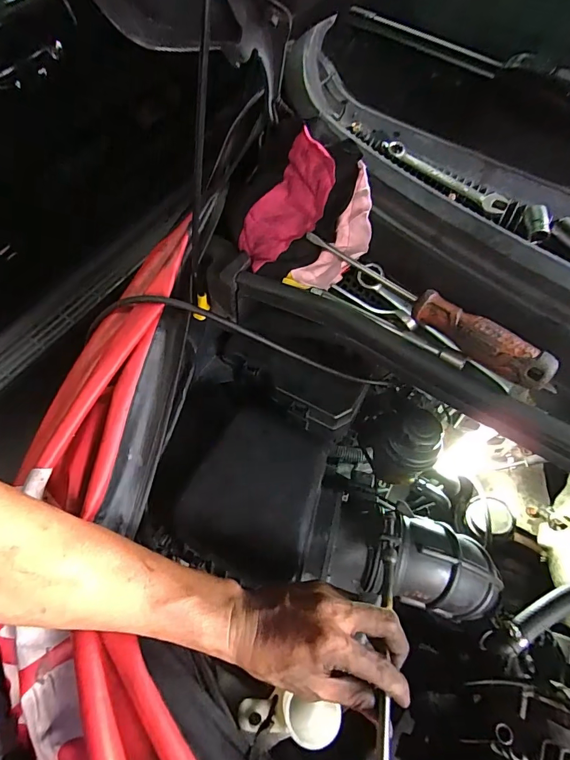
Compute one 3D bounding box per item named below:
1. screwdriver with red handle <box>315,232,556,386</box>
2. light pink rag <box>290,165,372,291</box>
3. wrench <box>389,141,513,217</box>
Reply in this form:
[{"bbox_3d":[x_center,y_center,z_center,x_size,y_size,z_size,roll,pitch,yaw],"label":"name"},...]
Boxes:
[{"bbox_3d":[0.104,-0.068,0.331,0.025,0.024,0.222,-39,65,-22],"label":"screwdriver with red handle"},{"bbox_3d":[0.053,-0.130,0.371,0.041,0.109,0.022,40,22,23],"label":"light pink rag"},{"bbox_3d":[0.145,-0.187,0.380,0.022,0.011,0.124,-40,65,-22],"label":"wrench"}]

